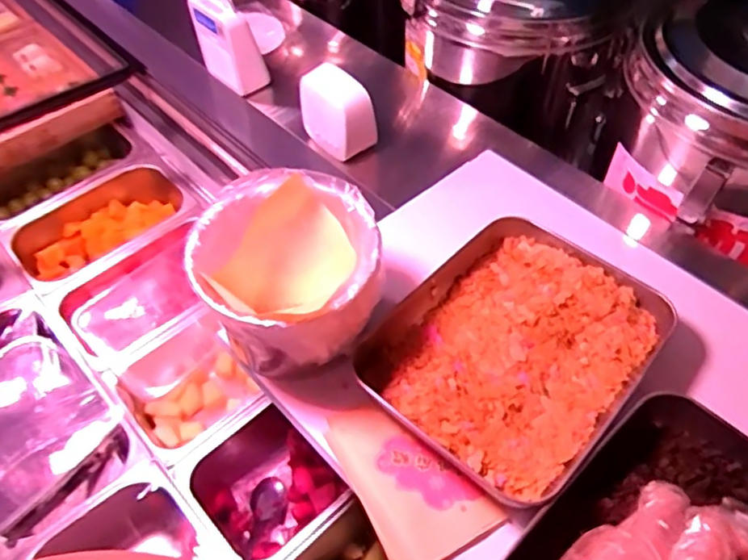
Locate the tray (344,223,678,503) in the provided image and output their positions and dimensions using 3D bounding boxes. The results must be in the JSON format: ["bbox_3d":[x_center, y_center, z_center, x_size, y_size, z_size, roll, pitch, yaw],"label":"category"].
[{"bbox_3d":[0.130,0.063,0.557,0.203,0.041,0.263,38,60,25],"label":"tray"}]

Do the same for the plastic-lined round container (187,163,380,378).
[{"bbox_3d":[-0.073,-0.001,0.545,0.148,0.119,0.152,1,52,-1],"label":"plastic-lined round container"}]

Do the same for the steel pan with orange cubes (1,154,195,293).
[{"bbox_3d":[-0.410,-0.070,0.961,0.270,0.101,0.163,-33,59,-24],"label":"steel pan with orange cubes"}]

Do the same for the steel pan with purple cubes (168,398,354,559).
[{"bbox_3d":[-0.111,0.237,0.710,0.184,0.096,0.154,-31,58,-23],"label":"steel pan with purple cubes"}]

